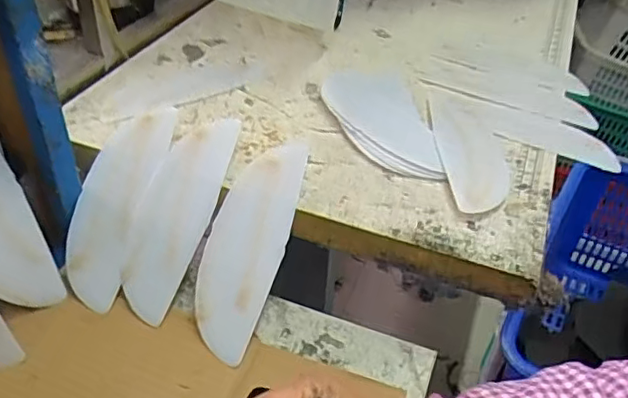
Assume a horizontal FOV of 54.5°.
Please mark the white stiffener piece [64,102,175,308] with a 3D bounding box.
[{"bbox_3d":[-0.197,-0.002,0.607,0.070,0.014,0.220,8,62,5],"label":"white stiffener piece"}]

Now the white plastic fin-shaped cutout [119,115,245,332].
[{"bbox_3d":[-0.135,0.011,0.596,0.073,0.014,0.214,11,65,12],"label":"white plastic fin-shaped cutout"}]

